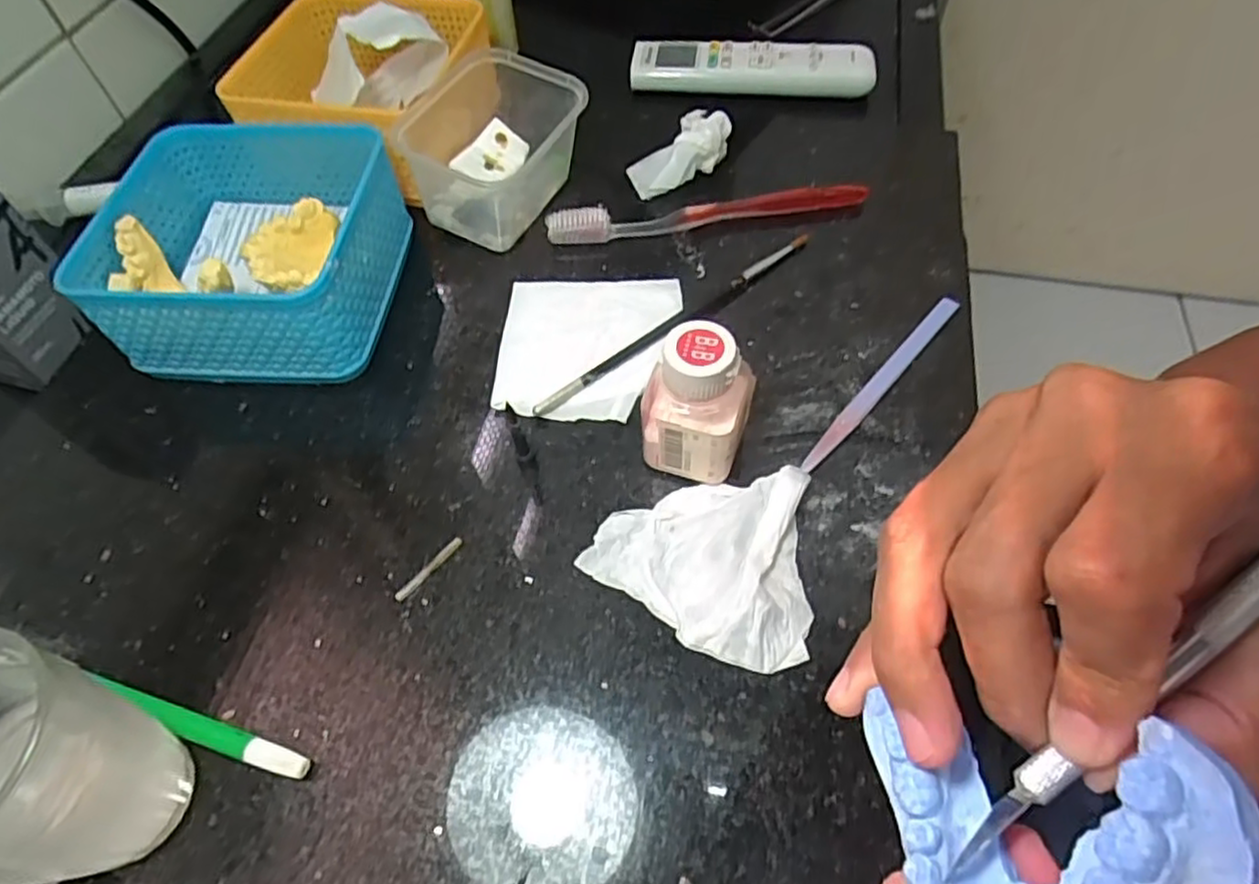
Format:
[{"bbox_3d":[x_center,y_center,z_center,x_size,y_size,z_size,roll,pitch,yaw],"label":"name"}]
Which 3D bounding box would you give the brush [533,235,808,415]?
[{"bbox_3d":[0.027,-0.067,0.375,0.185,0.008,0.012,-35,62,-18],"label":"brush"}]

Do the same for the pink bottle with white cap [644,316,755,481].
[{"bbox_3d":[0.029,-0.015,0.303,0.041,0.071,0.034,13,58,11],"label":"pink bottle with white cap"}]

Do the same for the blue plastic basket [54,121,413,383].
[{"bbox_3d":[-0.199,-0.100,0.377,0.135,0.064,0.128,2,57,4],"label":"blue plastic basket"}]

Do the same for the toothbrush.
[{"bbox_3d":[0.046,-0.137,0.417,0.187,0.015,0.018,-7,57,-1],"label":"toothbrush"}]

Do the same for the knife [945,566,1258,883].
[{"bbox_3d":[0.117,0.042,0.147,0.136,0.010,0.008,-42,62,1],"label":"knife"}]

